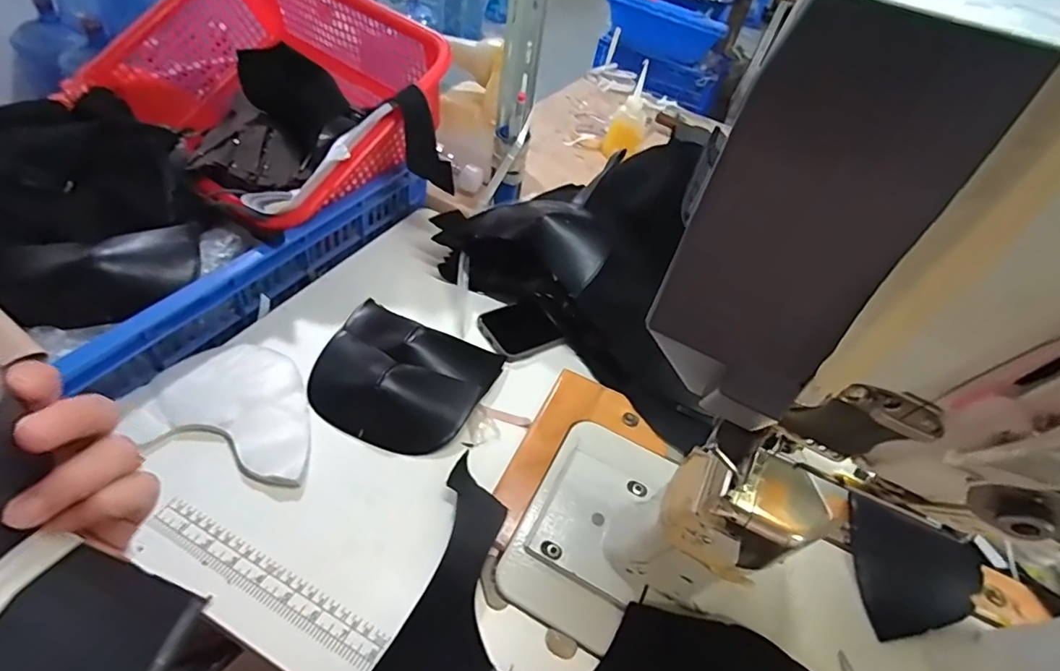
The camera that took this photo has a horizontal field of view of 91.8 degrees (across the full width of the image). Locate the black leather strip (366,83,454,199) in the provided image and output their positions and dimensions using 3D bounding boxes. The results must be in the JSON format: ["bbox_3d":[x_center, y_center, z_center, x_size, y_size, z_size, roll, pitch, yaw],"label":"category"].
[{"bbox_3d":[-0.130,-0.225,0.613,0.029,0.123,0.064,11,43,47],"label":"black leather strip"}]

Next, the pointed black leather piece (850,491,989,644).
[{"bbox_3d":[0.326,0.205,0.436,0.101,0.012,0.111,26,46,13],"label":"pointed black leather piece"}]

